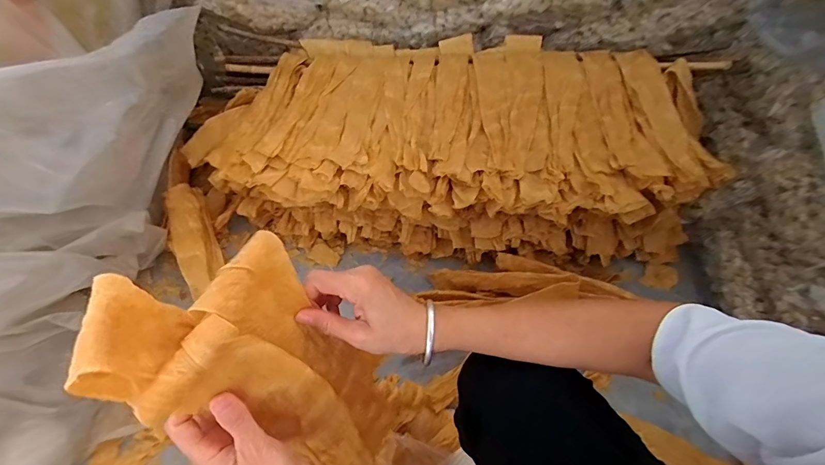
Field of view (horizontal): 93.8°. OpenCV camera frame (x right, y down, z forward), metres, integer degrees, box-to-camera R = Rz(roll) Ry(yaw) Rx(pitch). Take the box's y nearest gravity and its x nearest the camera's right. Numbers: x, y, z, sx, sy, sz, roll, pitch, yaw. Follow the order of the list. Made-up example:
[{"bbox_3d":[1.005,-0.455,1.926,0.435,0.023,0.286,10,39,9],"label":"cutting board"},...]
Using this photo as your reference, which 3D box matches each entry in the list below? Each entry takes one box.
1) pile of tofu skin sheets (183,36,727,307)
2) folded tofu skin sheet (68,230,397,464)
[{"bbox_3d":[0.075,-0.175,0.890,1.155,0.301,0.474,12,55,6],"label":"pile of tofu skin sheets"},{"bbox_3d":[-0.099,0.141,0.359,0.060,0.369,0.132,3,51,29],"label":"folded tofu skin sheet"}]

